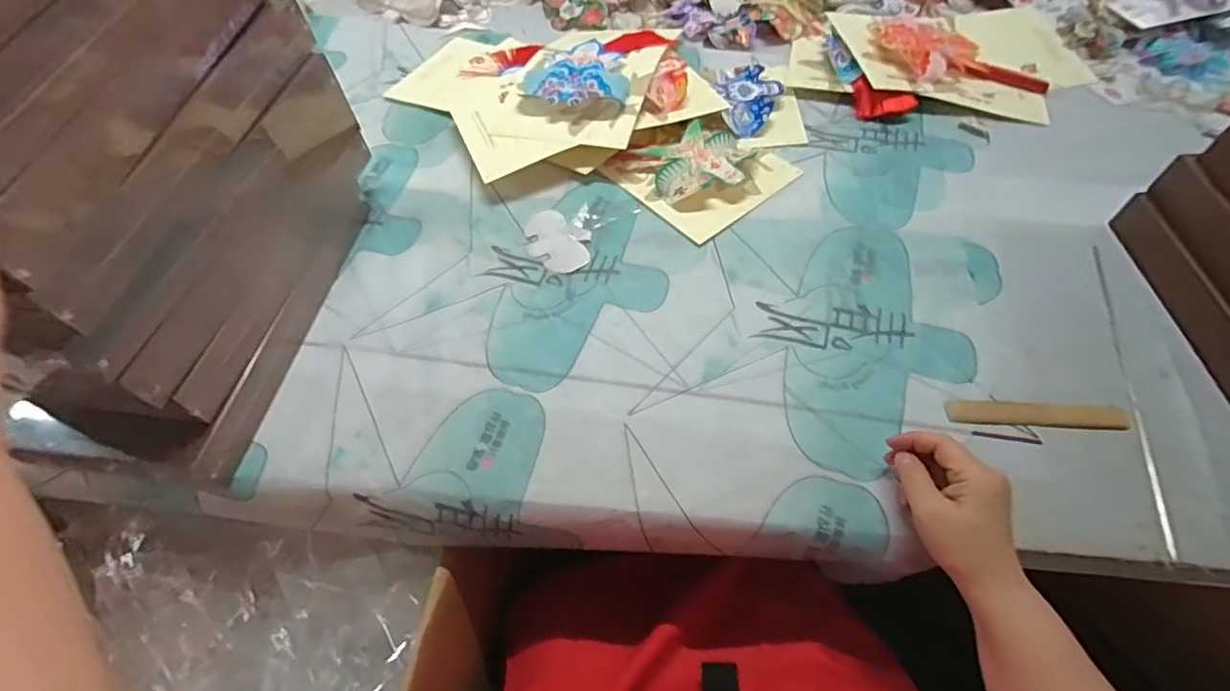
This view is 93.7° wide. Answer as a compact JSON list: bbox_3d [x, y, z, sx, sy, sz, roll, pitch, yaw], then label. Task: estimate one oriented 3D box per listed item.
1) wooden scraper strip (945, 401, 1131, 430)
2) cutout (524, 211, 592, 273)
[{"bbox_3d":[0.357,0.059,0.488,0.139,0.007,0.022,0,65,10],"label":"wooden scraper strip"},{"bbox_3d":[-0.065,-0.116,0.635,0.092,0.004,0.062,37,66,24],"label":"cutout"}]

